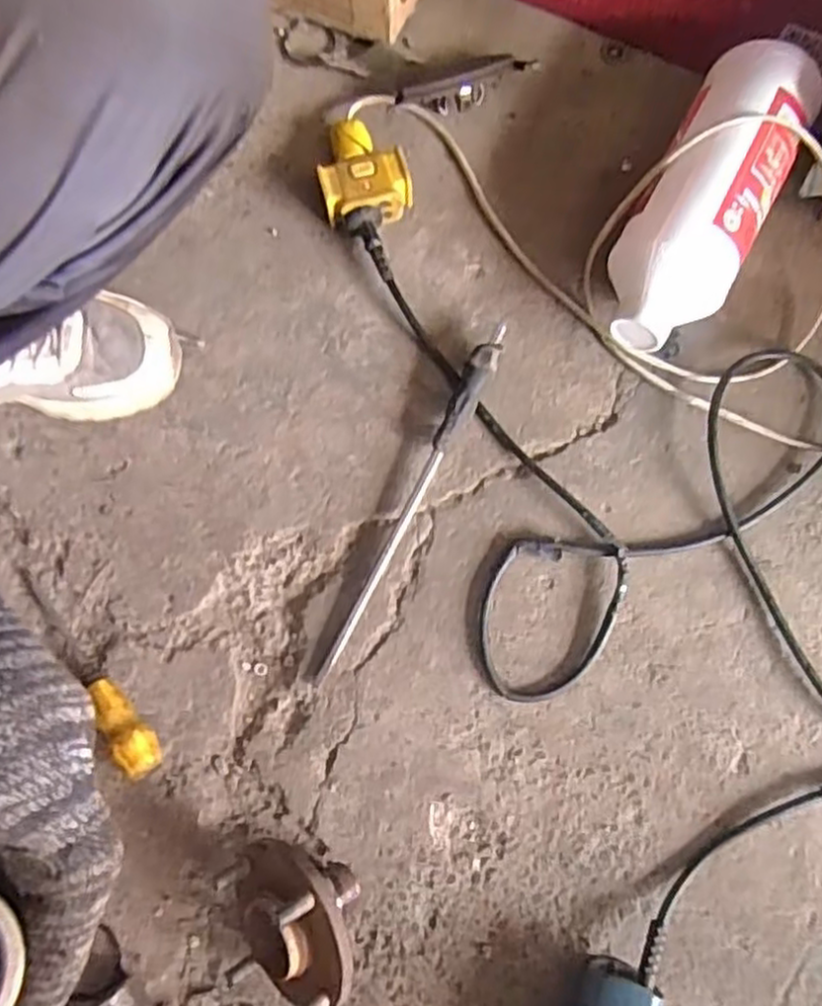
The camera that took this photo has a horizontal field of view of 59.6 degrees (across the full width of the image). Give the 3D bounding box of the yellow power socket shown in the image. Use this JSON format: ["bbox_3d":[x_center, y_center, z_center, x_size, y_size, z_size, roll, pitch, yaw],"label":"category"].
[{"bbox_3d":[-0.043,-0.290,0.626,0.074,0.037,0.092,-12,79,-1],"label":"yellow power socket"}]

